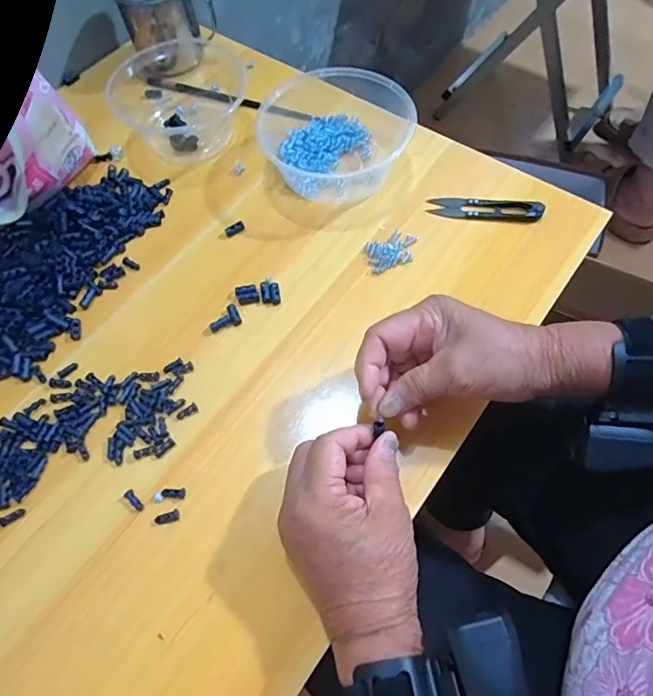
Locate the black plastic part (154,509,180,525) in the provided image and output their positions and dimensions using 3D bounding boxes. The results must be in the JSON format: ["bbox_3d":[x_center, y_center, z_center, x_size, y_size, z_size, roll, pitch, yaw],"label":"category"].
[{"bbox_3d":[-0.113,0.120,0.334,0.017,0.004,0.007,-20,65,-6],"label":"black plastic part"}]

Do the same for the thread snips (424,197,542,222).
[{"bbox_3d":[0.149,-0.131,0.439,0.102,0.012,0.024,9,65,7],"label":"thread snips"}]

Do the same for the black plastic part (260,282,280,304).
[{"bbox_3d":[-0.049,-0.048,0.410,0.016,0.004,0.020,-8,64,-1],"label":"black plastic part"}]

